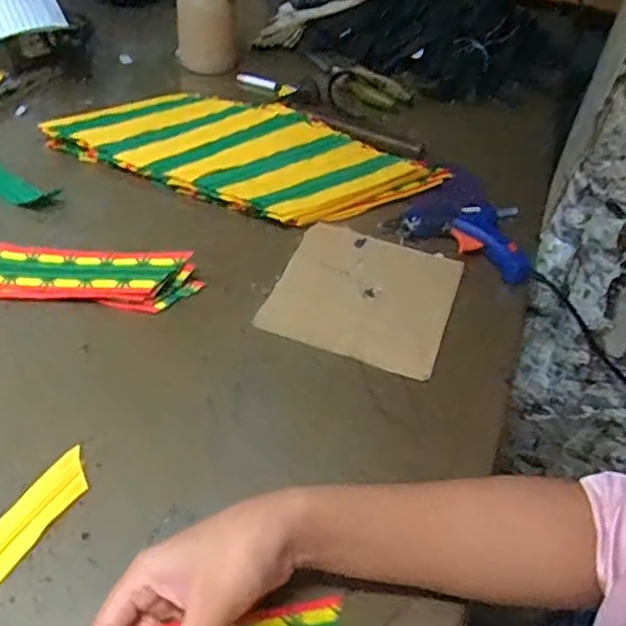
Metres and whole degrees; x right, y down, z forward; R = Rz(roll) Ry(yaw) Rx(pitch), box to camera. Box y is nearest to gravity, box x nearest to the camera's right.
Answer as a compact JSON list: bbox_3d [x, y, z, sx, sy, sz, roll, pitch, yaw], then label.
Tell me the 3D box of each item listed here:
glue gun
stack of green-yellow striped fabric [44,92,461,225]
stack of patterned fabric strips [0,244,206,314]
[{"bbox_3d":[0.171,-0.095,0.669,0.125,0.024,0.124,24,48,16],"label":"glue gun"},{"bbox_3d":[-0.077,-0.179,0.719,0.416,0.031,0.175,17,47,10],"label":"stack of green-yellow striped fabric"},{"bbox_3d":[-0.203,-0.032,0.574,0.198,0.030,0.053,5,46,-2],"label":"stack of patterned fabric strips"}]

